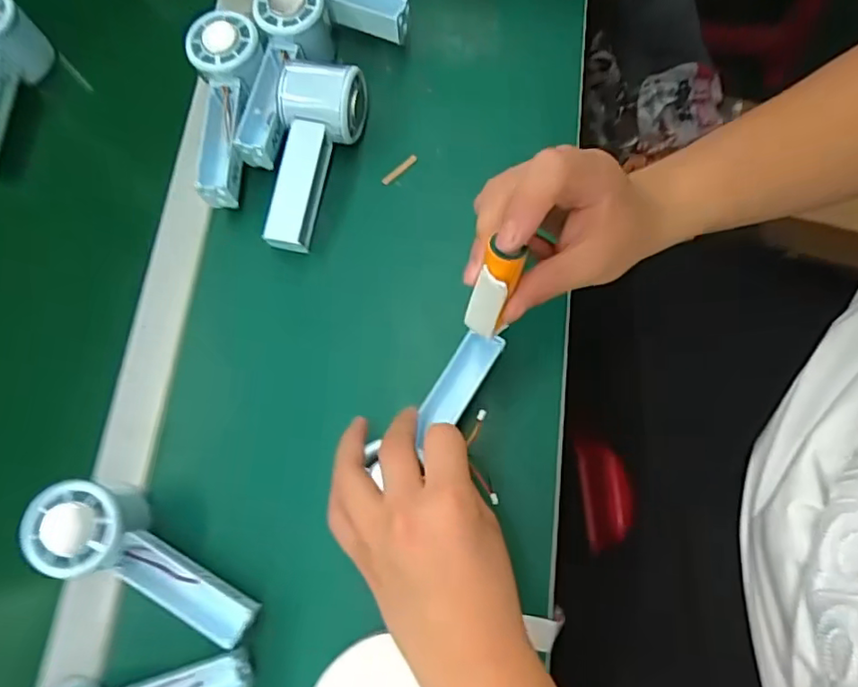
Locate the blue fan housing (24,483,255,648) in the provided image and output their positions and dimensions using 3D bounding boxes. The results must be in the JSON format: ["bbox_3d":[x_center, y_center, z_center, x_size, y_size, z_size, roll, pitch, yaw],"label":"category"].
[{"bbox_3d":[-0.185,0.150,0.383,0.149,0.063,0.053,34,79,12],"label":"blue fan housing"}]

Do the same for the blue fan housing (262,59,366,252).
[{"bbox_3d":[-0.090,-0.146,0.460,0.066,0.049,0.144,4,75,5],"label":"blue fan housing"}]

